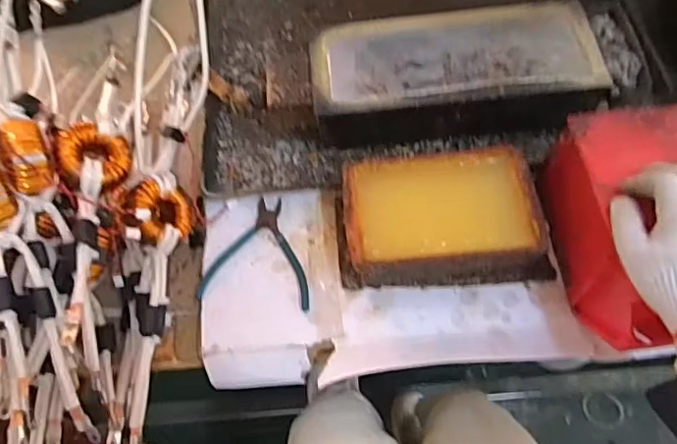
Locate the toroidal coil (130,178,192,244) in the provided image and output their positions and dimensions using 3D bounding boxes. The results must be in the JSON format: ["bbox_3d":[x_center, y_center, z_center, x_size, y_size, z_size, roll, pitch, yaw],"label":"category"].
[{"bbox_3d":[-0.205,-0.008,0.619,0.036,0.076,0.069,-12,42,40],"label":"toroidal coil"}]

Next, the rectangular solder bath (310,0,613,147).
[{"bbox_3d":[0.140,-0.179,0.686,0.338,0.091,0.165,-5,61,1],"label":"rectangular solder bath"}]

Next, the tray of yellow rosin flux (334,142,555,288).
[{"bbox_3d":[0.114,-0.005,0.605,0.225,0.065,0.141,-5,61,1],"label":"tray of yellow rosin flux"}]

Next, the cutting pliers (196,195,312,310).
[{"bbox_3d":[-0.086,0.033,0.638,0.128,0.007,0.132,7,62,8],"label":"cutting pliers"}]

